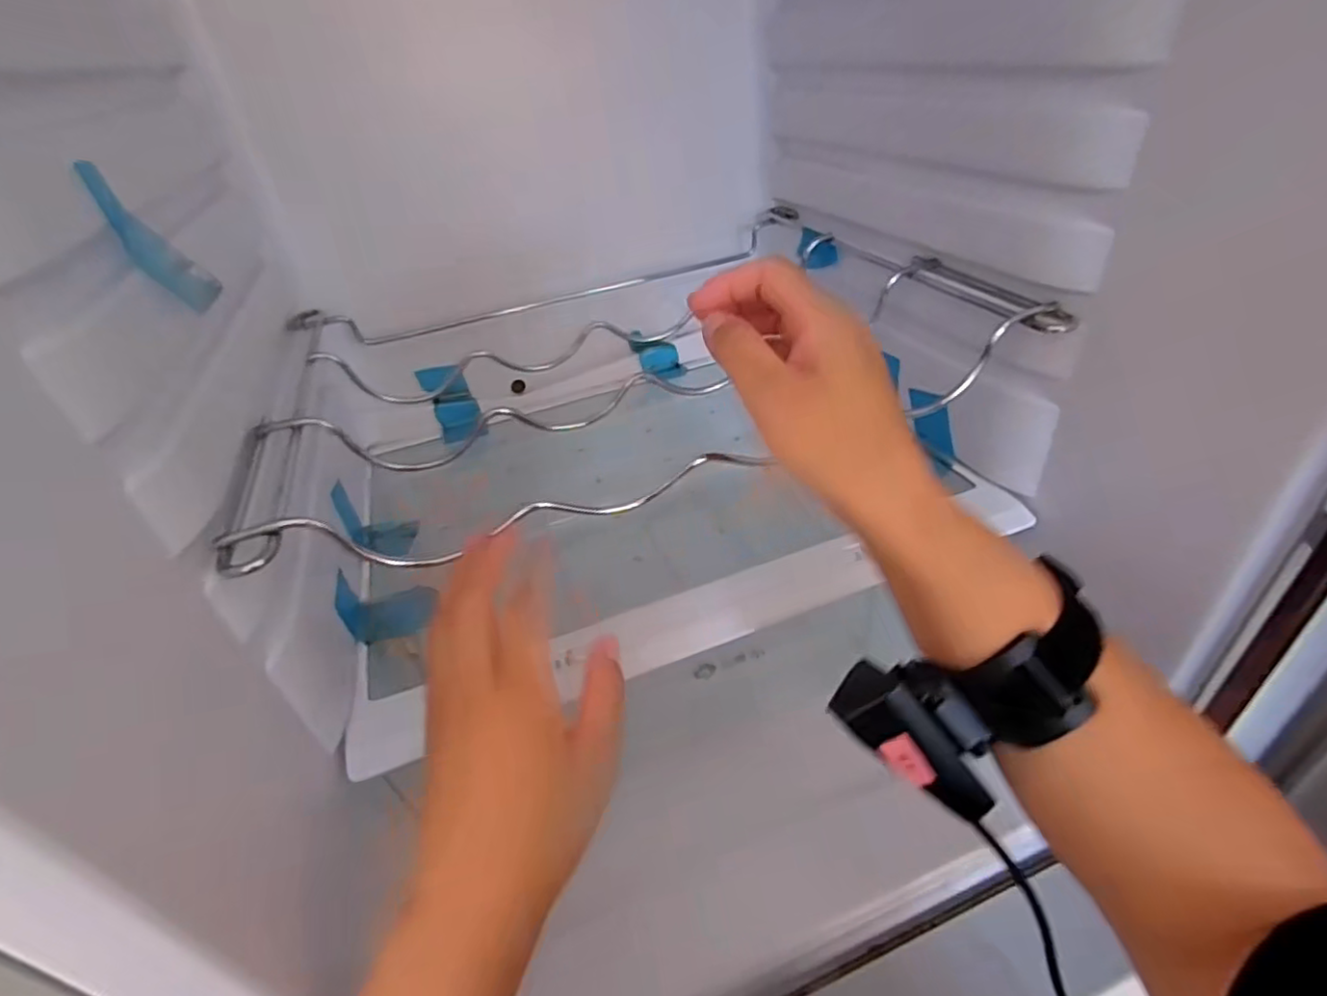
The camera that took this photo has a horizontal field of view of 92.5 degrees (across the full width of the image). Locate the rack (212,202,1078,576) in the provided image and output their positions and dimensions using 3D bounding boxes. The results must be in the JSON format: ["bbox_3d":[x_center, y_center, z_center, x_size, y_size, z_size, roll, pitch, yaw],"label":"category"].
[{"bbox_3d":[-0.029,-0.116,0.455,0.415,0.064,0.372,-17,38,-12],"label":"rack"}]

